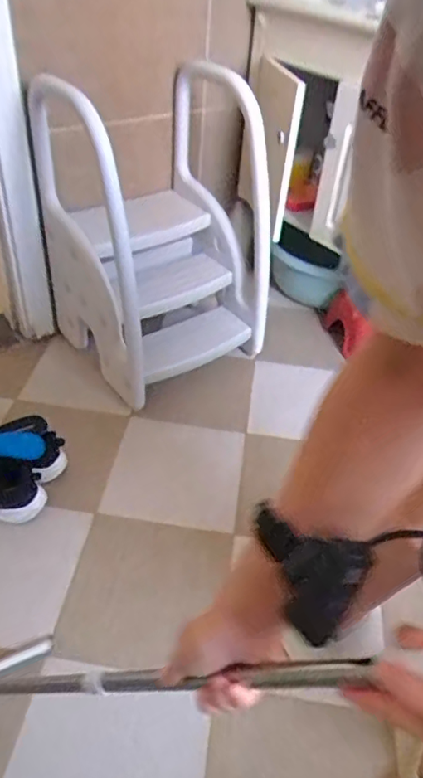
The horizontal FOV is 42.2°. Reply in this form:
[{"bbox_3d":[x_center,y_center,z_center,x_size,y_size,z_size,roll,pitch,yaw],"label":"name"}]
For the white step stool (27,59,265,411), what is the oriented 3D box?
[{"bbox_3d":[-0.139,-0.399,1.371,0.504,0.602,0.439,-23,48,-29],"label":"white step stool"}]

